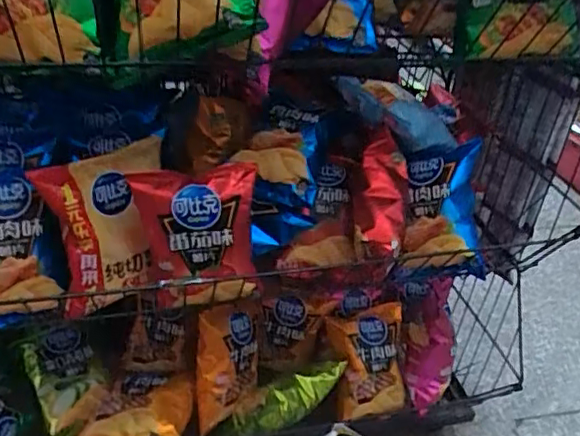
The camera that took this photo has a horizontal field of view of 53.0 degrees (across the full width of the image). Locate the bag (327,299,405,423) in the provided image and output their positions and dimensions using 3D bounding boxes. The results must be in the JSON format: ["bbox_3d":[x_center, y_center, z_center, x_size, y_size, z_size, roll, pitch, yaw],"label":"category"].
[{"bbox_3d":[0.134,0.240,0.974,0.136,0.174,0.042,-7,2,-12],"label":"bag"}]

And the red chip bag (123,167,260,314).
[{"bbox_3d":[-0.112,0.029,0.697,0.141,0.165,0.073,-4,35,-14],"label":"red chip bag"}]

